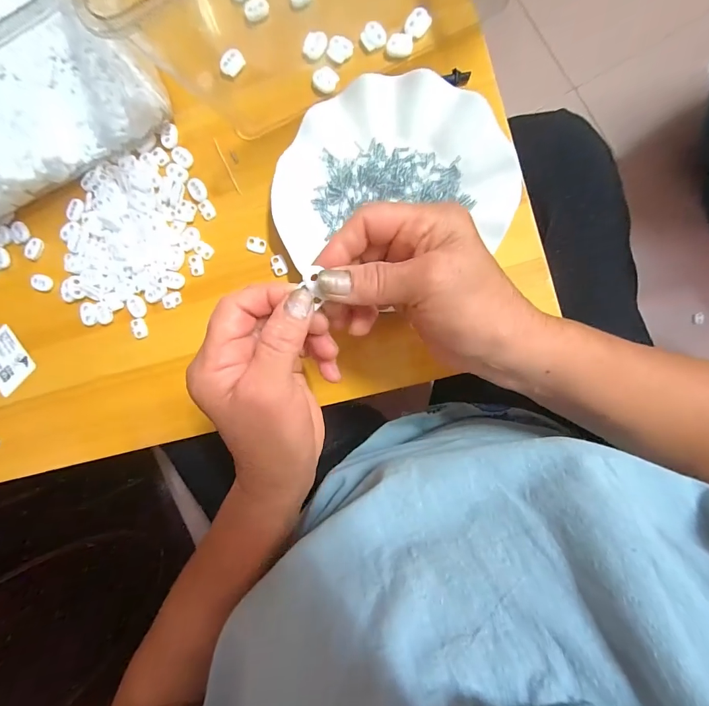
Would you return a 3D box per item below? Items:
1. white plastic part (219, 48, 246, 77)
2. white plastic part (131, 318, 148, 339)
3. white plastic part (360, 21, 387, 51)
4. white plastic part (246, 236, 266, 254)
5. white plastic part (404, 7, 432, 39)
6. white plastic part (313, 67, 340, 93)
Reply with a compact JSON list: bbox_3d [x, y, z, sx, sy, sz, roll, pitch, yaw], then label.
[{"bbox_3d":[-0.113,-0.268,0.345,0.023,0.004,0.019,-40,83,6],"label":"white plastic part"},{"bbox_3d":[-0.205,-0.023,0.358,0.013,0.006,0.019,-11,86,9],"label":"white plastic part"},{"bbox_3d":[0.016,-0.272,0.321,0.021,0.005,0.021,-13,86,9],"label":"white plastic part"},{"bbox_3d":[-0.088,-0.097,0.337,0.017,0.004,0.014,9,90,10],"label":"white plastic part"},{"bbox_3d":[0.054,-0.277,0.314,0.020,0.004,0.022,0,88,10],"label":"white plastic part"},{"bbox_3d":[-0.025,-0.239,0.328,0.020,0.005,0.019,0,88,10],"label":"white plastic part"}]

